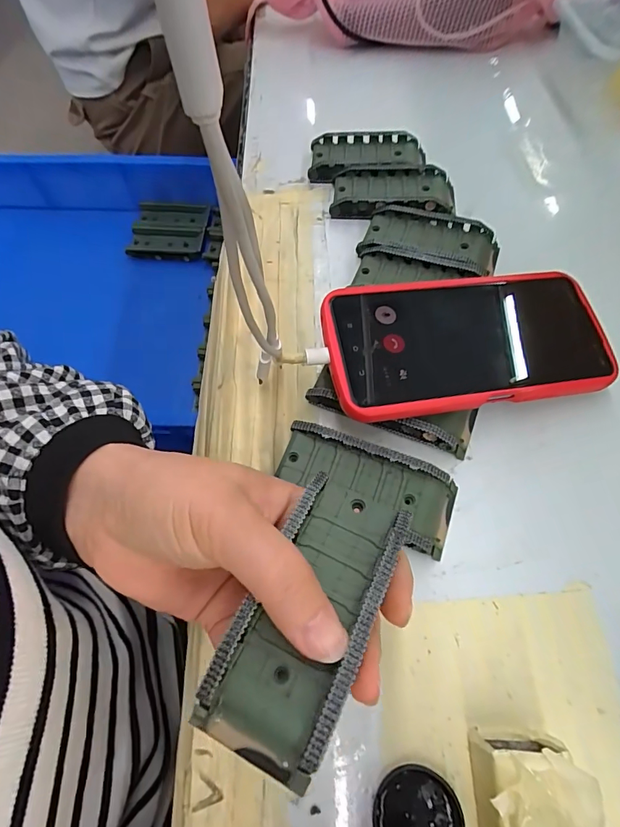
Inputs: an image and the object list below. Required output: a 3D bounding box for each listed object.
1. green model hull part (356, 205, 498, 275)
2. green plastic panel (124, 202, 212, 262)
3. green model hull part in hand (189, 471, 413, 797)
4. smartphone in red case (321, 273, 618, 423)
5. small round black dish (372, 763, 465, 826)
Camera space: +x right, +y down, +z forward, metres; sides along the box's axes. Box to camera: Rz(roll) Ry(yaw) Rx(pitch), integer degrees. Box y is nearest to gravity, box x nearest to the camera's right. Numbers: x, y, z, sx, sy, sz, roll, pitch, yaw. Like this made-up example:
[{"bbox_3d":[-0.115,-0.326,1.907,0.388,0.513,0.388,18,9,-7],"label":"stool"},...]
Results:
[{"bbox_3d":[0.089,-0.127,0.313,0.095,0.013,0.047,19,66,12],"label":"green model hull part"},{"bbox_3d":[-0.188,-0.241,0.573,0.097,0.019,0.083,6,64,4],"label":"green plastic panel"},{"bbox_3d":[0.000,0.070,0.154,0.041,0.017,0.096,23,60,14],"label":"green model hull part in hand"},{"bbox_3d":[0.092,-0.042,0.254,0.166,0.010,0.080,-7,69,-9],"label":"smartphone in red case"},{"bbox_3d":[0.044,0.166,0.178,0.035,0.007,0.033,-1,64,2],"label":"small round black dish"}]

